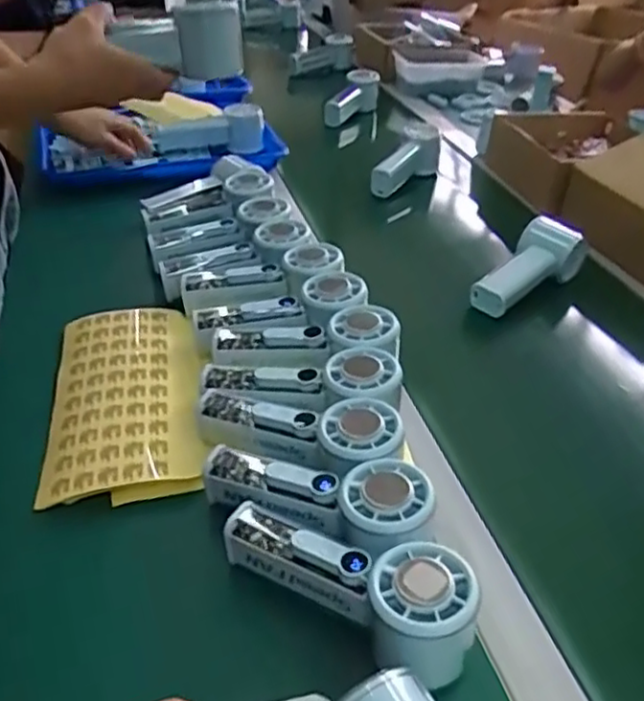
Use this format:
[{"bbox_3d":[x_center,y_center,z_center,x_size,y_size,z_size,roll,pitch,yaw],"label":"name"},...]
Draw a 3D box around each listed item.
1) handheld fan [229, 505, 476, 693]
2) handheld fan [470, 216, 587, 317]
[{"bbox_3d":[0.009,0.134,0.388,0.154,0.051,0.064,17,38,17],"label":"handheld fan"},{"bbox_3d":[0.223,-0.093,0.723,0.051,0.066,0.157,31,44,32],"label":"handheld fan"}]

